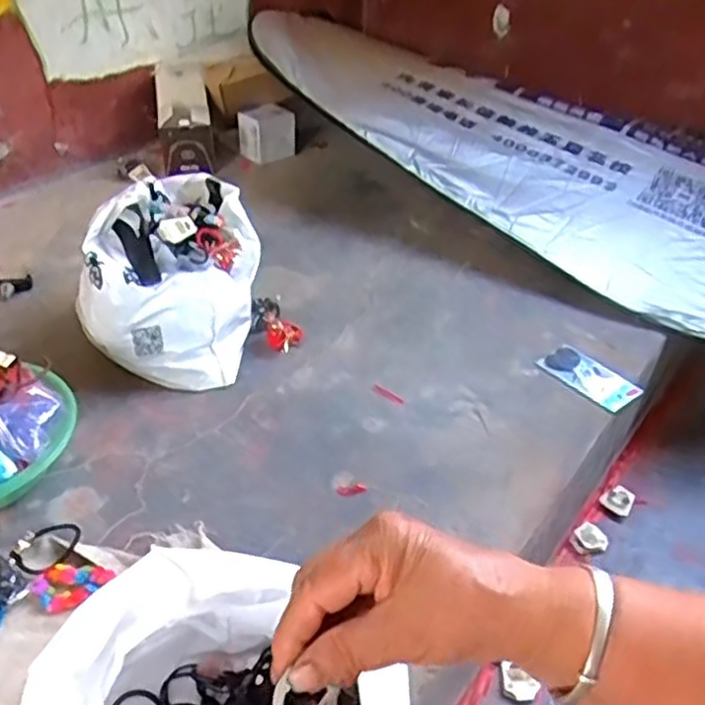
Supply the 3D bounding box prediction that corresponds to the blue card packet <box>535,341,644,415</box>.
[{"bbox_3d":[0.342,0.034,1.009,0.080,0.008,0.139,-27,47,-33],"label":"blue card packet"}]

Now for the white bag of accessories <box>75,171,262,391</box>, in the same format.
[{"bbox_3d":[-0.253,-0.129,1.030,0.211,0.199,0.334,2,38,-1],"label":"white bag of accessories"}]

